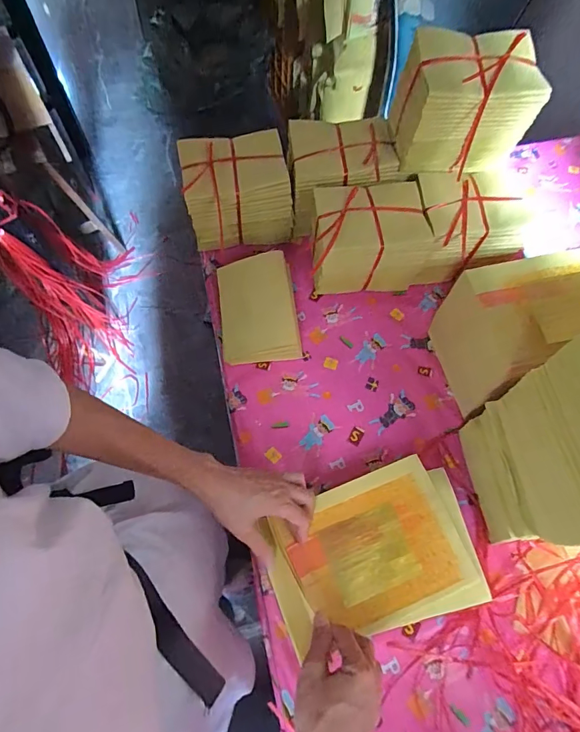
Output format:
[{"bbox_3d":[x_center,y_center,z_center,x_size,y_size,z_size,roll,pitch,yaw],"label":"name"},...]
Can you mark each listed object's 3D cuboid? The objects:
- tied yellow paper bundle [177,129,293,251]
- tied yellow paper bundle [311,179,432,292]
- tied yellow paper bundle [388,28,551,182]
[{"bbox_3d":[-0.089,-0.290,0.698,0.164,0.132,0.120,-11,68,-6],"label":"tied yellow paper bundle"},{"bbox_3d":[0.119,-0.199,0.672,0.179,0.135,0.127,-7,68,-5],"label":"tied yellow paper bundle"},{"bbox_3d":[0.247,-0.375,0.600,0.161,0.140,0.122,-8,68,-5],"label":"tied yellow paper bundle"}]

